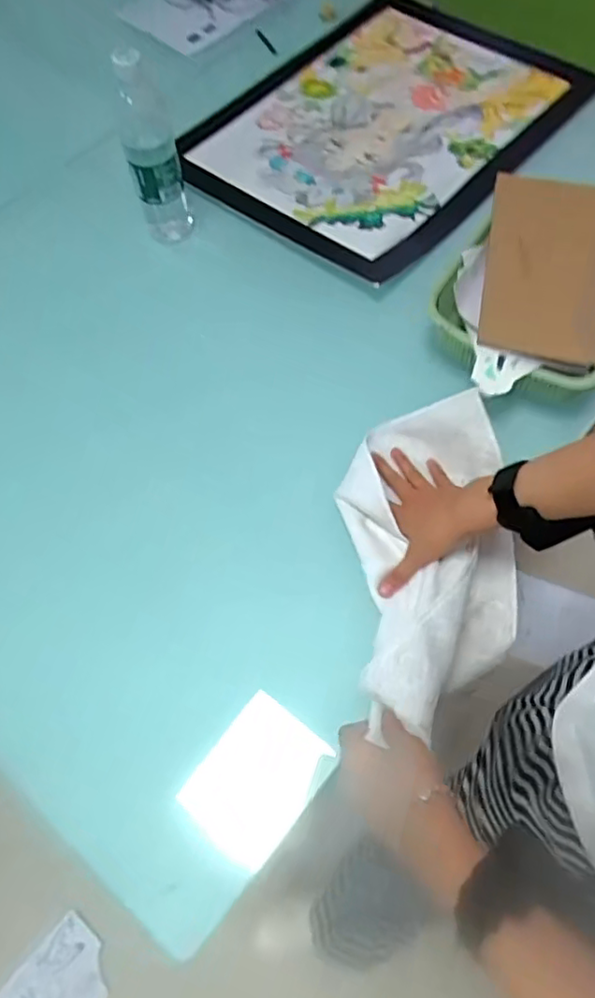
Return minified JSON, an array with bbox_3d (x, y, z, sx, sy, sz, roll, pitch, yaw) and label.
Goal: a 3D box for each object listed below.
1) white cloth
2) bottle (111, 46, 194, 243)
[{"bbox_3d":[0.130,0.055,0.622,0.173,0.117,0.352,6,51,4],"label":"white cloth"},{"bbox_3d":[-0.192,-0.453,0.841,0.069,0.244,0.078,-13,65,-5],"label":"bottle"}]

